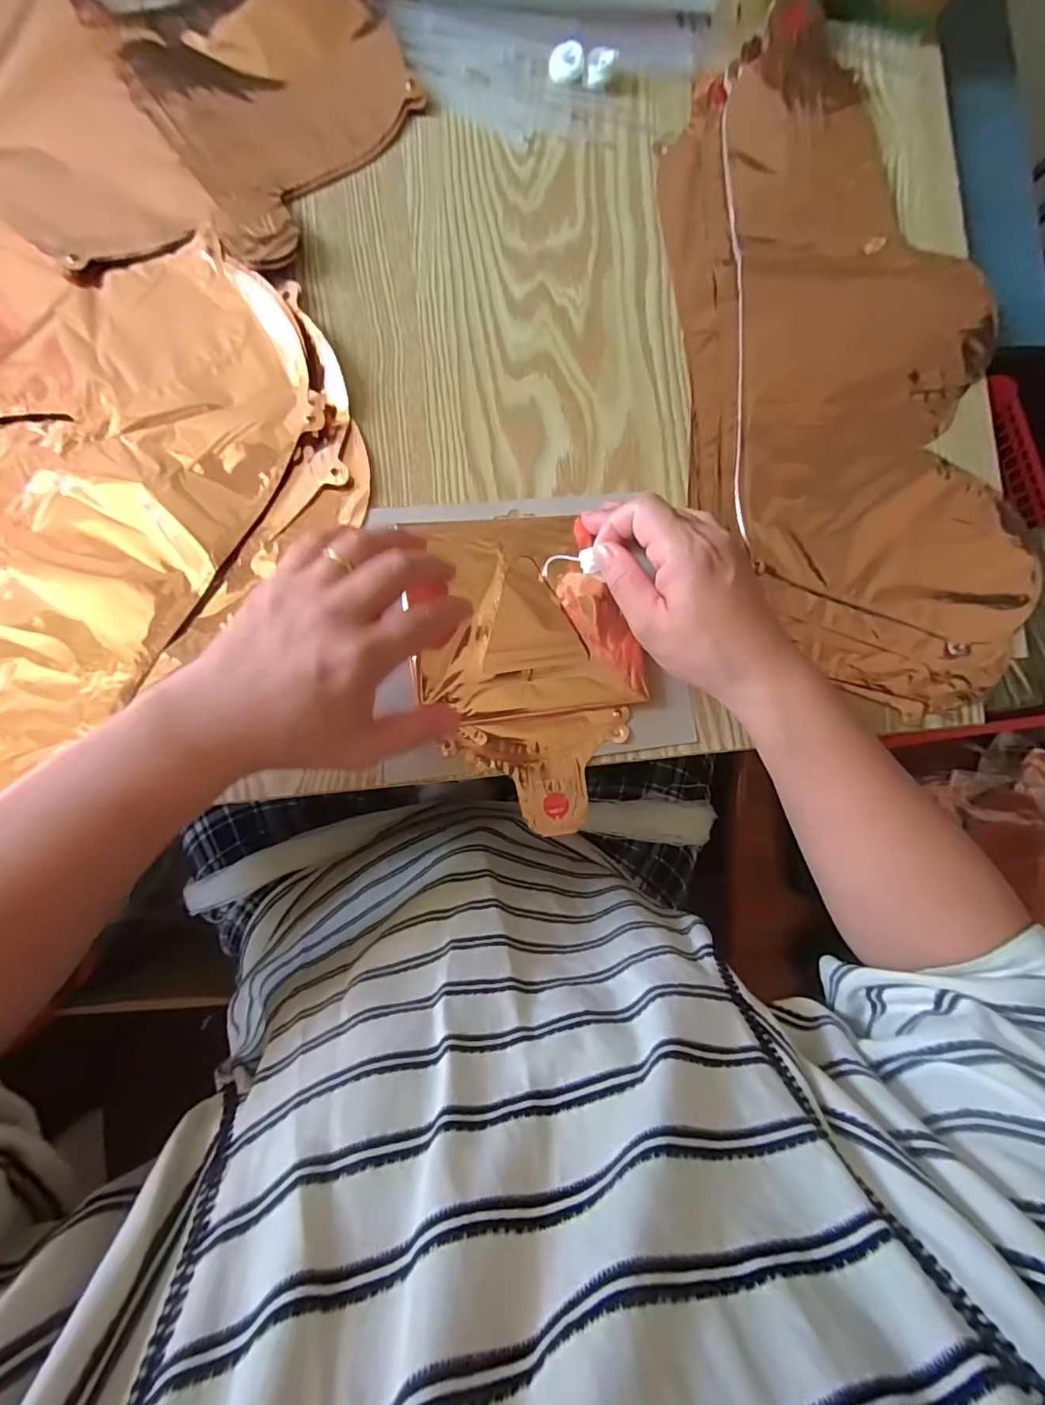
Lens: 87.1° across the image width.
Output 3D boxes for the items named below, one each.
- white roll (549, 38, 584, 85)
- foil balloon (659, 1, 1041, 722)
[{"bbox_3d":[0.029,-0.421,0.361,0.022,0.012,0.019,11,84,-7],"label":"white roll"},{"bbox_3d":[0.222,-0.230,0.376,0.229,0.014,0.464,-9,87,-8],"label":"foil balloon"}]

